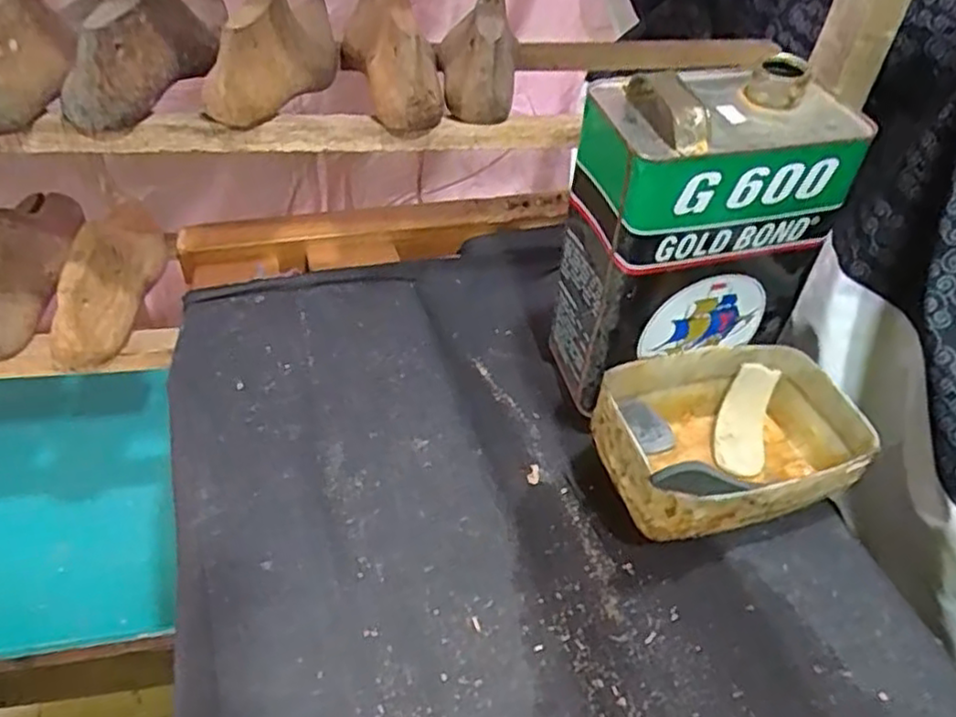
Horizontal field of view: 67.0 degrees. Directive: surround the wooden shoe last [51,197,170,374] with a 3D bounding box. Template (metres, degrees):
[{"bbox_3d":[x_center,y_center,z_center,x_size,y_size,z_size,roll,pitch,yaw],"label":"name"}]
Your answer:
[{"bbox_3d":[-0.331,-0.088,0.661,0.056,0.072,0.216,2,43,-6],"label":"wooden shoe last"}]

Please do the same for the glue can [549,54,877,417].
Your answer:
[{"bbox_3d":[0.155,-0.086,0.537,0.165,0.221,0.106,-6,44,-16],"label":"glue can"}]

